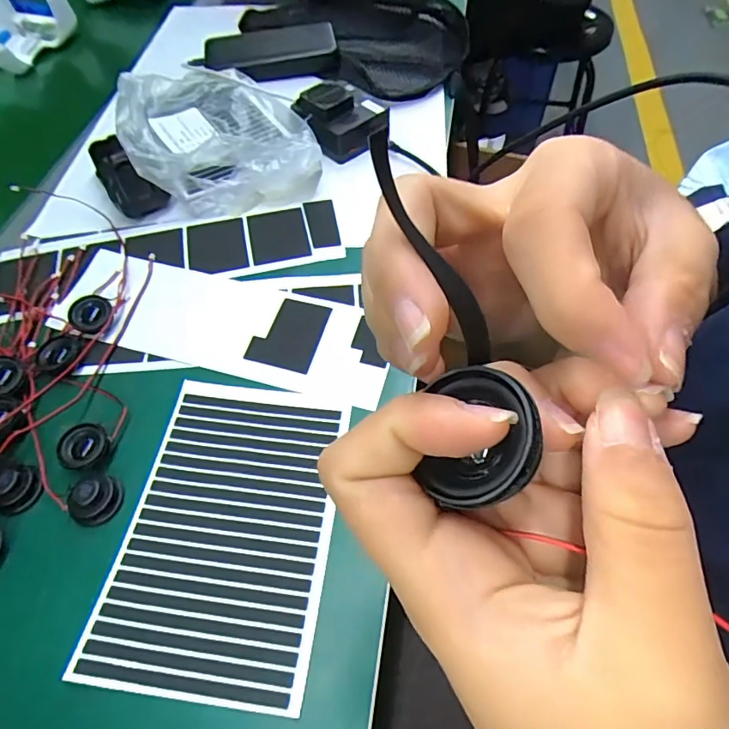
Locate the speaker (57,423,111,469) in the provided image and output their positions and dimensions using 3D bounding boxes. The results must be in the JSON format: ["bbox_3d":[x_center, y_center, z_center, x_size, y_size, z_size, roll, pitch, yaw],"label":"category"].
[{"bbox_3d":[-0.179,0.054,0.315,0.029,0.016,0.029,-1,56,2],"label":"speaker"}]

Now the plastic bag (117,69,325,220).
[{"bbox_3d":[-0.150,-0.230,0.476,0.160,0.048,0.225,-22,58,-12],"label":"plastic bag"}]

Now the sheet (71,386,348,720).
[{"bbox_3d":[-0.080,0.093,0.294,0.116,0.005,0.178,6,57,5],"label":"sheet"}]

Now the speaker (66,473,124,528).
[{"bbox_3d":[-0.164,0.081,0.297,0.025,0.017,0.031,10,57,9],"label":"speaker"}]

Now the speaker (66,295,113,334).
[{"bbox_3d":[-0.208,-0.038,0.371,0.027,0.010,0.029,25,68,-22],"label":"speaker"}]

